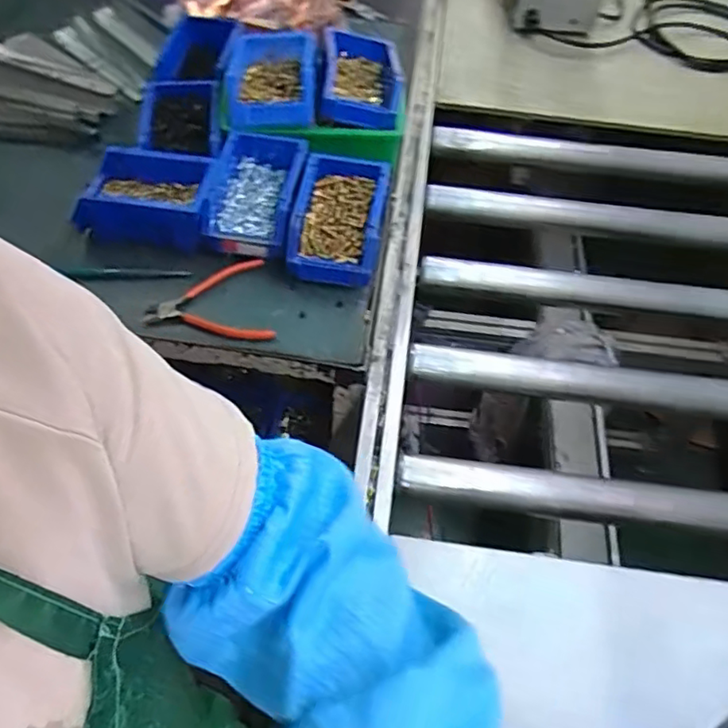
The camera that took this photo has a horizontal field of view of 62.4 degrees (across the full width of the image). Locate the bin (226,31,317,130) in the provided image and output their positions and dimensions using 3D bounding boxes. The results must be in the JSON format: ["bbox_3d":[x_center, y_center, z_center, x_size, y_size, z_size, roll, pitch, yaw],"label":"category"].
[{"bbox_3d":[-0.125,-0.385,0.802,0.121,0.056,0.165,0,55,-4],"label":"bin"}]

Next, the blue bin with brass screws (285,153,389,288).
[{"bbox_3d":[-0.029,-0.179,0.737,0.104,0.064,0.168,9,55,2],"label":"blue bin with brass screws"}]

